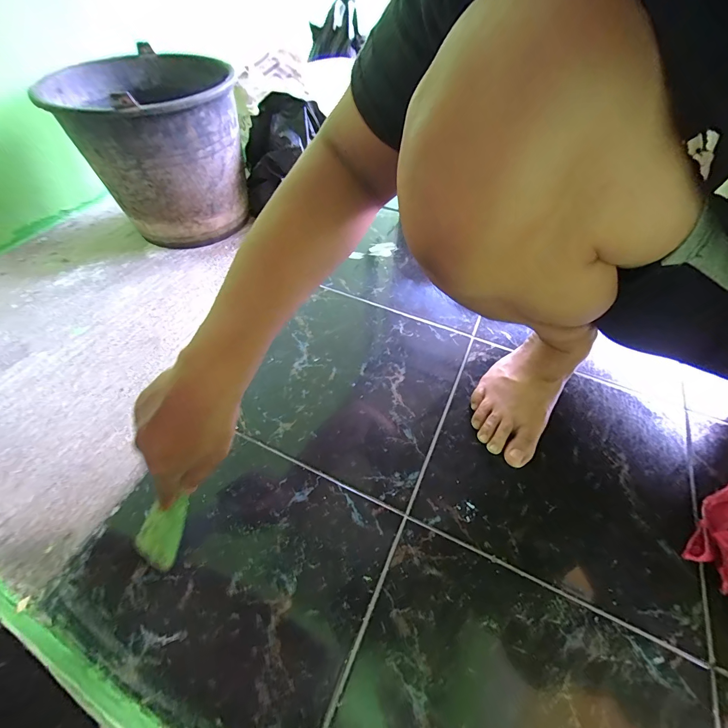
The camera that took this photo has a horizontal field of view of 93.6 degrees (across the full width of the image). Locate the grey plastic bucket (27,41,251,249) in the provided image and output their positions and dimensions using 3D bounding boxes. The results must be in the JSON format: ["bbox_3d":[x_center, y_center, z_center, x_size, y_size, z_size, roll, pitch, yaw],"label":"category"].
[{"bbox_3d":[-0.383,-0.404,0.667,0.276,0.249,0.339,-16,55,-12],"label":"grey plastic bucket"}]

